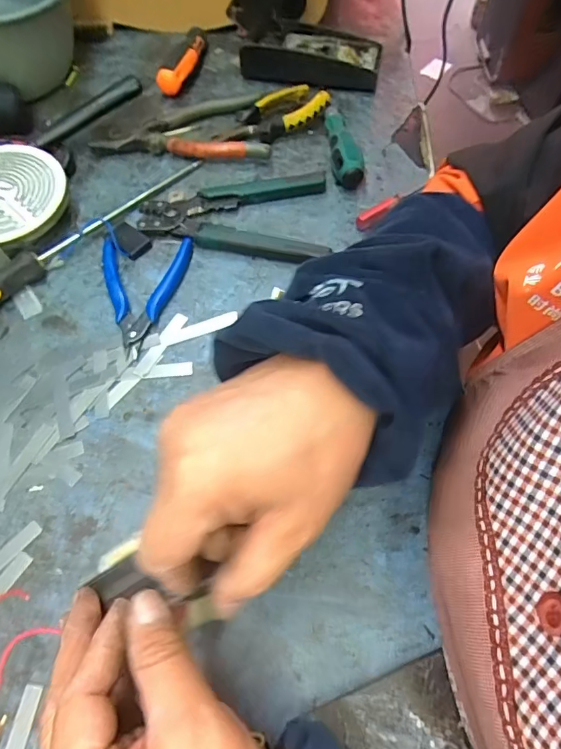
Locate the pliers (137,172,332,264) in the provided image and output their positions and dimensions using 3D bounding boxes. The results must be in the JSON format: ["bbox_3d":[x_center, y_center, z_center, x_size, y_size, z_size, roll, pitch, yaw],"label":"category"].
[{"bbox_3d":[-0.044,-0.147,0.453,0.174,0.017,0.100,-2,63,-1],"label":"pliers"}]

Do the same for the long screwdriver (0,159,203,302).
[{"bbox_3d":[-0.190,-0.130,0.437,0.031,0.033,0.296,38,69,18],"label":"long screwdriver"}]

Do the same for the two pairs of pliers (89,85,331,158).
[{"bbox_3d":[-0.071,-0.272,0.513,0.239,0.021,0.109,1,63,1],"label":"two pairs of pliers"}]

